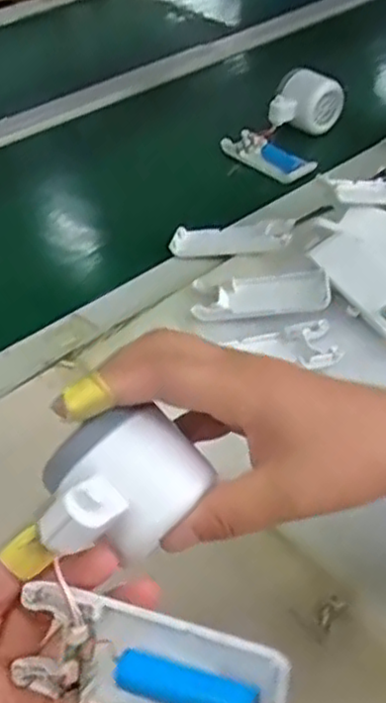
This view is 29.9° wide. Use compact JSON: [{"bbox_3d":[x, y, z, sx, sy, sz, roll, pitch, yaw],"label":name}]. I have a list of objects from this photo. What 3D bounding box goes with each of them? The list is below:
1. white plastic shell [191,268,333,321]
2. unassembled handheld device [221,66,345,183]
[{"bbox_3d":[0.053,-0.045,0.567,0.104,0.021,0.045,1,43,4],"label":"white plastic shell"},{"bbox_3d":[0.099,-0.238,0.746,0.110,0.072,0.095,-33,50,-29],"label":"unassembled handheld device"}]

